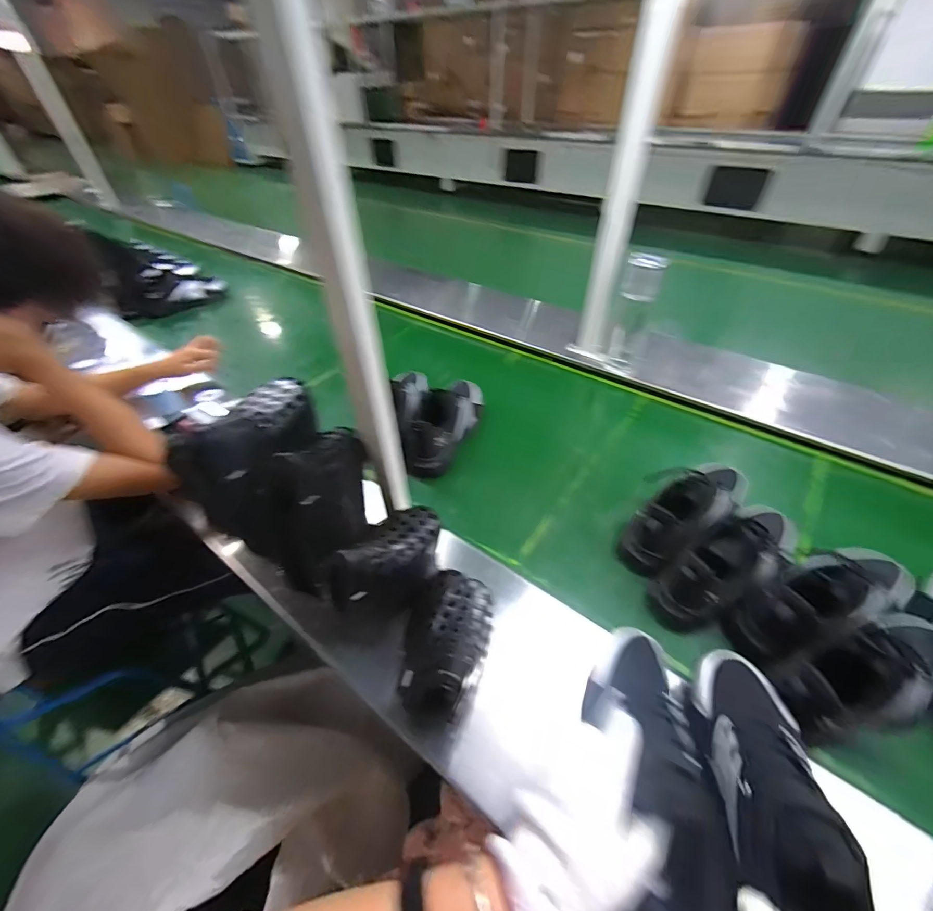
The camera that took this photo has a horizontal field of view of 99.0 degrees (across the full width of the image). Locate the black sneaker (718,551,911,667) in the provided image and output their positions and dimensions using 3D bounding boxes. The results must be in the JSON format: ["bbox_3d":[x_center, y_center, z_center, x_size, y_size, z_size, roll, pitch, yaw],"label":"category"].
[{"bbox_3d":[0.449,0.171,0.496,0.243,0.100,0.091,-15,47,-14],"label":"black sneaker"}]

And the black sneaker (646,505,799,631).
[{"bbox_3d":[0.374,0.149,0.560,0.254,0.113,0.084,-21,48,-19],"label":"black sneaker"}]

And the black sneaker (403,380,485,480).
[{"bbox_3d":[-0.042,-0.077,0.772,0.110,0.120,0.273,17,48,18],"label":"black sneaker"}]

